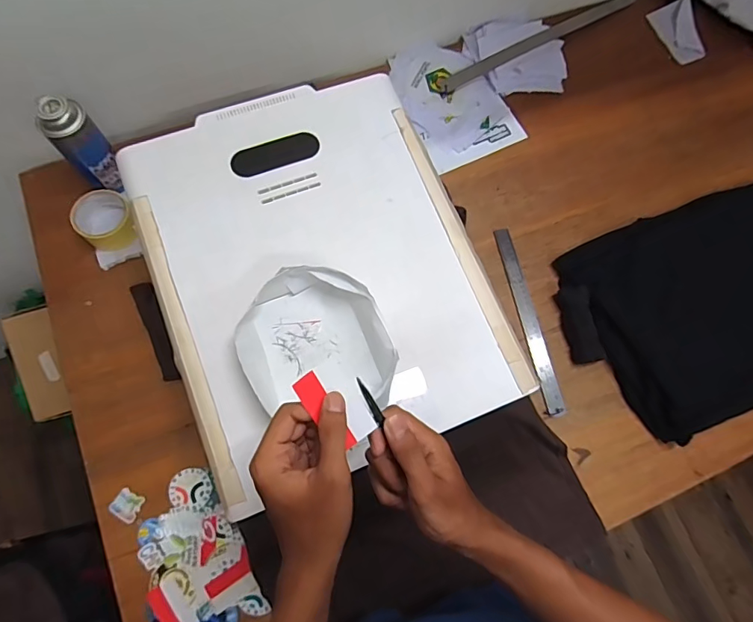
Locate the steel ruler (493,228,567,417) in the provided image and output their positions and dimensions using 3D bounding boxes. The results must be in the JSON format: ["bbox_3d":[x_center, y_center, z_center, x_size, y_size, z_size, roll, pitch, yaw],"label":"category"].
[{"bbox_3d":[0.252,0.010,0.765,0.029,0.006,0.318,-12,75,-2],"label":"steel ruler"}]

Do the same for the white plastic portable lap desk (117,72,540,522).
[{"bbox_3d":[-0.079,-0.064,0.594,0.399,0.040,0.512,-21,77,-5],"label":"white plastic portable lap desk"}]

